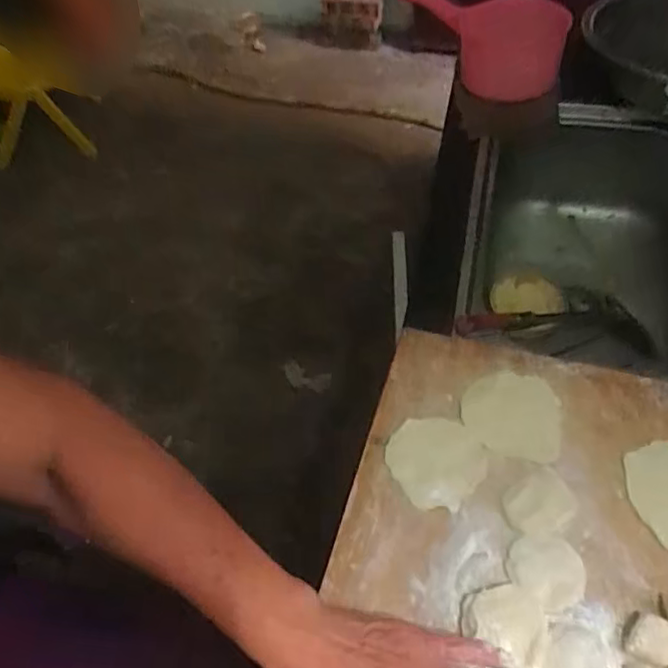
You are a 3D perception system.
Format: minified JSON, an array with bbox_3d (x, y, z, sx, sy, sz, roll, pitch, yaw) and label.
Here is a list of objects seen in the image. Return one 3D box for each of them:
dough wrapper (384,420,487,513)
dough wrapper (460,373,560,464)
[{"bbox_3d":[0.089,0.107,0.532,0.077,0.004,0.080,-29,56,-18],"label":"dough wrapper"},{"bbox_3d":[0.160,0.070,0.556,0.084,0.004,0.085,13,54,13],"label":"dough wrapper"}]

